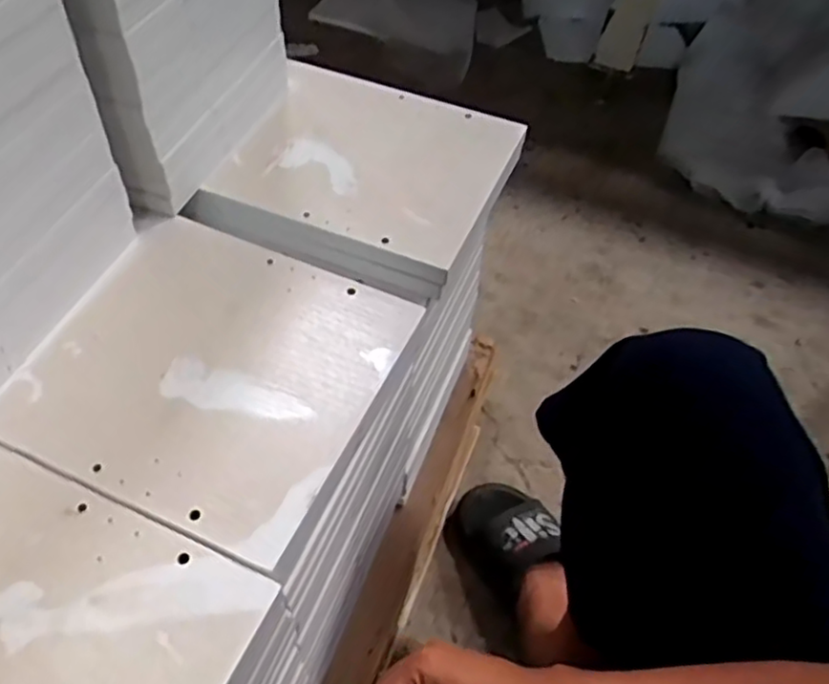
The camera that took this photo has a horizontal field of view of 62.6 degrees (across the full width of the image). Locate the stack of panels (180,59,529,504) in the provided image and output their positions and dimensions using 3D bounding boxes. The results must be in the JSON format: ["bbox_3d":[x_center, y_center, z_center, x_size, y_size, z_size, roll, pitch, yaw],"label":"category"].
[{"bbox_3d":[-0.047,-0.066,0.651,0.225,0.272,0.223,24,54,12],"label":"stack of panels"}]

